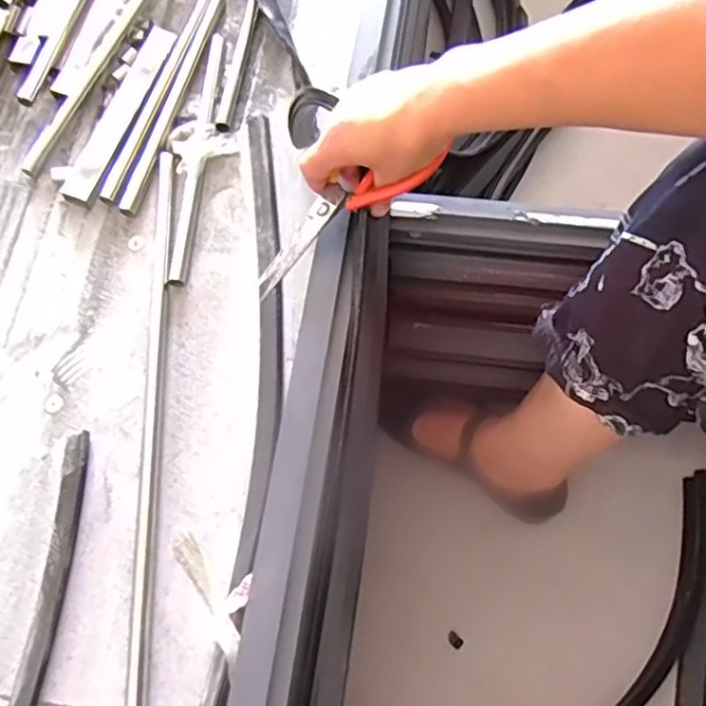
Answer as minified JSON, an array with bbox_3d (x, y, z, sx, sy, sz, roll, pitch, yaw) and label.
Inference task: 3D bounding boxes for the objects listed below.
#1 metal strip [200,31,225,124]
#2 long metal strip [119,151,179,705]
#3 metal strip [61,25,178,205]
[{"bbox_3d":[-0.216,-0.421,0.982,0.021,0.013,0.169,0,68,3],"label":"metal strip"},{"bbox_3d":[-0.249,0.099,0.778,0.032,0.014,0.807,-3,68,1],"label":"long metal strip"},{"bbox_3d":[-0.351,-0.366,0.964,0.056,0.010,0.329,15,70,8],"label":"metal strip"}]

